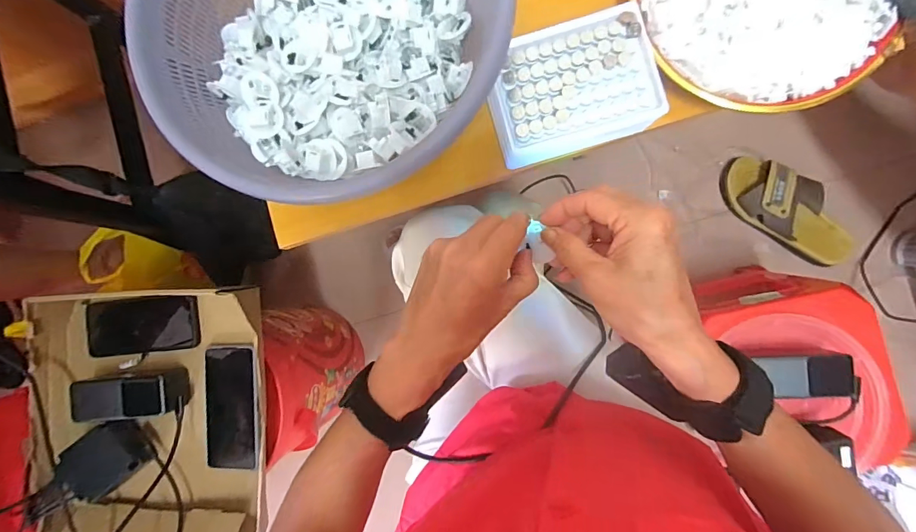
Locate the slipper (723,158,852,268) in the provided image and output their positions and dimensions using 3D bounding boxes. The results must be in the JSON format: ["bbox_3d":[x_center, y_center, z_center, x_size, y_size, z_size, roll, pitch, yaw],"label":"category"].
[{"bbox_3d":[0.641,-0.109,0.825,0.274,0.065,0.118,40,93,5],"label":"slipper"}]

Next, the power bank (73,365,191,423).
[{"bbox_3d":[-0.439,0.175,0.577,0.138,0.045,0.060,-8,88,6],"label":"power bank"}]

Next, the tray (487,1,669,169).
[{"bbox_3d":[0.098,-0.153,0.368,0.138,0.029,0.104,-14,88,6],"label":"tray"}]

